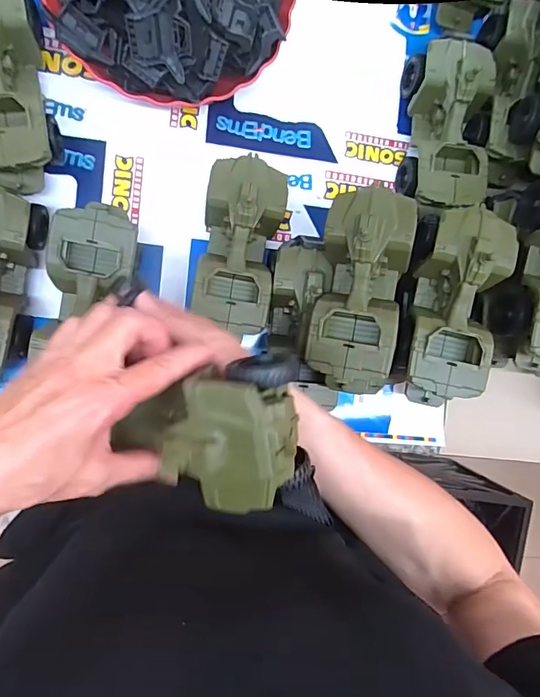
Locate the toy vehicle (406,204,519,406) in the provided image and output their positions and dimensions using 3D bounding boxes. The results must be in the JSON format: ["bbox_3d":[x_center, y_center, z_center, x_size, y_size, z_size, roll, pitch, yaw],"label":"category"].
[{"bbox_3d":[0.175,-0.037,0.438,0.074,0.072,0.182,12,92,-9],"label":"toy vehicle"}]

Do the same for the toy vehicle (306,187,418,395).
[{"bbox_3d":[0.083,-0.051,0.430,0.080,0.066,0.181,8,92,-9],"label":"toy vehicle"}]

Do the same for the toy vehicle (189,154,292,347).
[{"bbox_3d":[-0.031,-0.103,0.481,0.083,0.079,0.179,8,92,-9],"label":"toy vehicle"}]

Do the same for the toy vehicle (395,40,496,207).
[{"bbox_3d":[0.193,-0.238,0.508,0.080,0.080,0.169,2,93,-9],"label":"toy vehicle"}]

